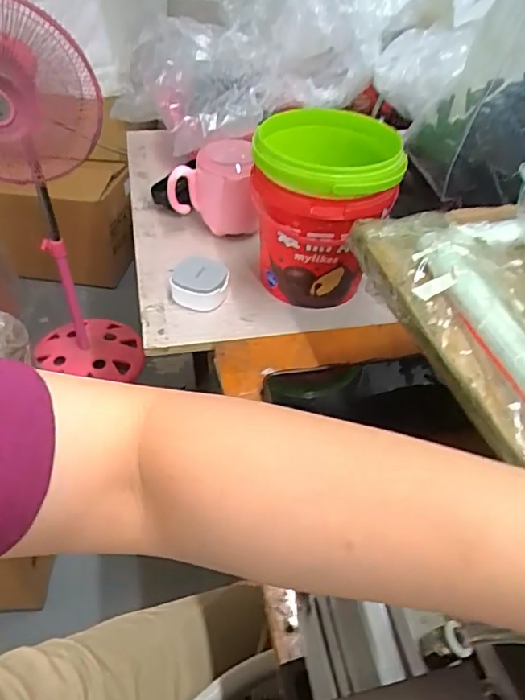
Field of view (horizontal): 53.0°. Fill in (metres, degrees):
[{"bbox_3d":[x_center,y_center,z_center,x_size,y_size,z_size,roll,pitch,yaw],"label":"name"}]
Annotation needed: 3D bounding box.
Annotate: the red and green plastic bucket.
[{"bbox_3d":[0.054,-0.129,0.514,0.125,0.156,0.116,2,45,-2],"label":"red and green plastic bucket"}]

